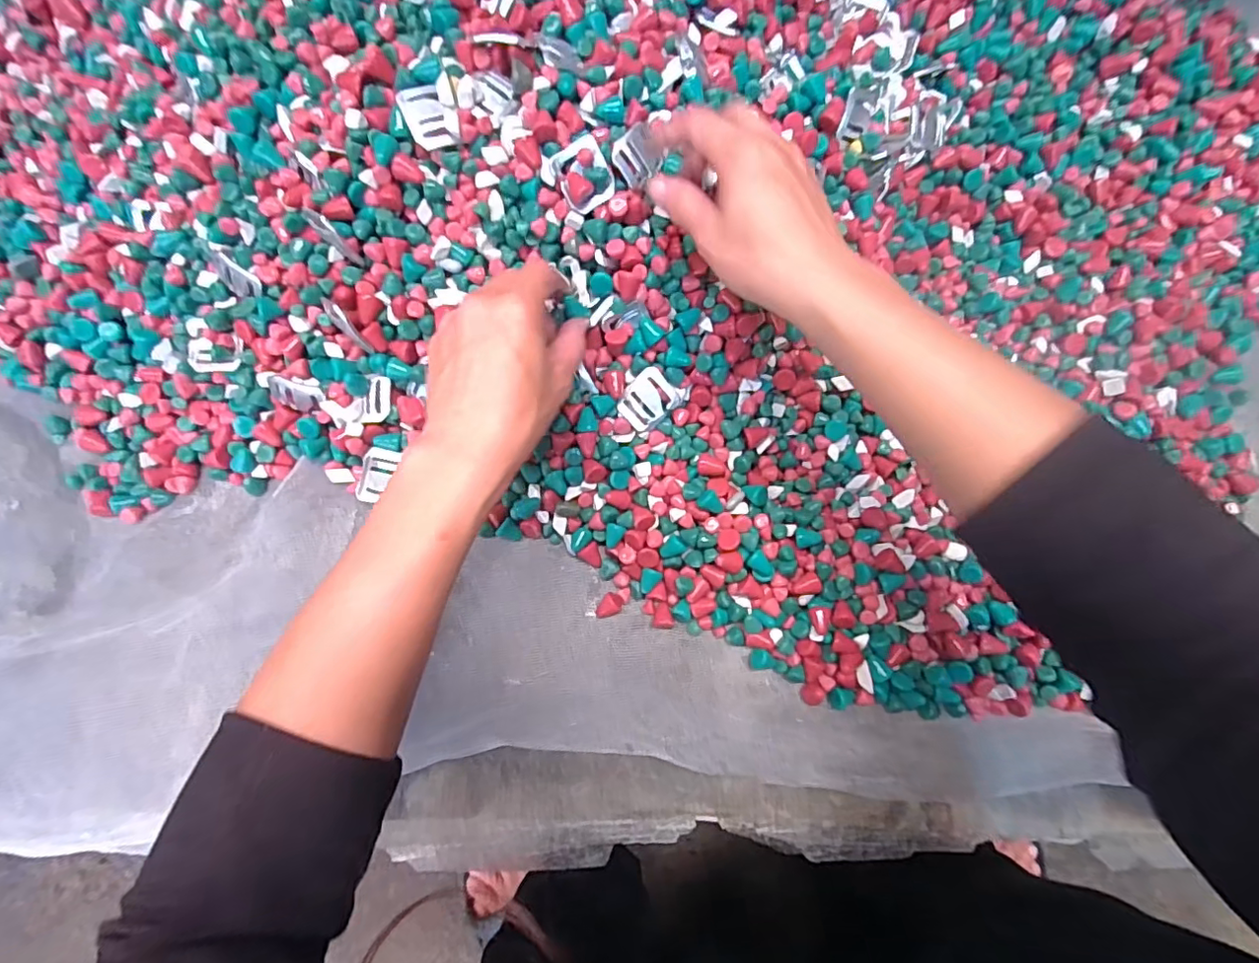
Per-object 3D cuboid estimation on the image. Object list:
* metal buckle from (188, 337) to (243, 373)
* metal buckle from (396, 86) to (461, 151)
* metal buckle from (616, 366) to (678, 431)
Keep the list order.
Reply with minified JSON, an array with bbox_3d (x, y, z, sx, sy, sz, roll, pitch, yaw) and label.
[{"bbox_3d":[-0.261,-0.080,0.348,0.030,0.004,0.021,-6,97,-16],"label":"metal buckle"},{"bbox_3d":[-0.111,-0.205,0.306,0.027,0.008,0.033,-20,85,-4],"label":"metal buckle"},{"bbox_3d":[0.011,-0.052,0.350,0.035,0.005,0.028,-41,96,12],"label":"metal buckle"}]

